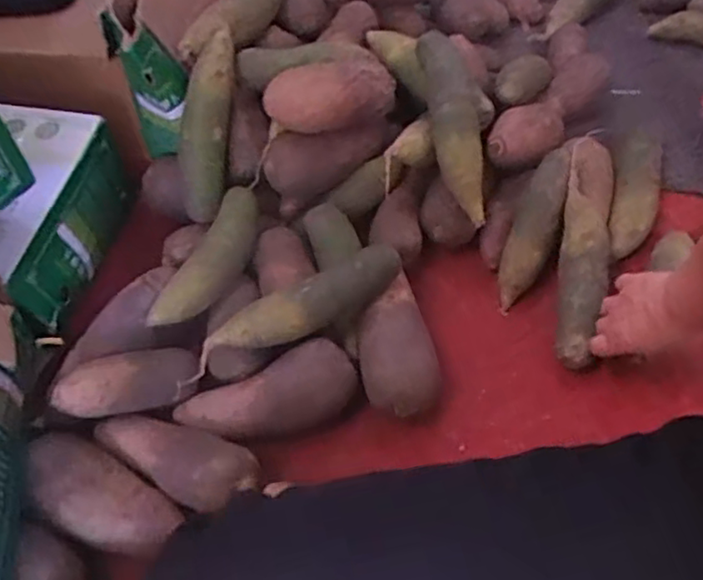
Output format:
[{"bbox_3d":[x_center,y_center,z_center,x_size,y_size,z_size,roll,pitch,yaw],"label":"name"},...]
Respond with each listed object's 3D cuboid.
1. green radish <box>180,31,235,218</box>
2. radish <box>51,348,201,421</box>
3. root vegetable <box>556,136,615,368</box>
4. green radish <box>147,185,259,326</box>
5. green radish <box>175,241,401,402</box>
[{"bbox_3d":[-0.169,-0.191,0.773,0.057,0.049,0.219,9,95,11],"label":"green radish"},{"bbox_3d":[-0.223,0.089,0.658,0.136,0.052,0.057,-9,47,-38],"label":"radish"},{"bbox_3d":[0.270,-0.056,0.745,0.065,0.071,0.292,8,54,10],"label":"root vegetable"},{"bbox_3d":[-0.149,-0.041,0.732,0.063,0.046,0.202,13,55,14],"label":"green radish"},{"bbox_3d":[-0.058,0.026,0.677,0.249,0.051,0.050,-23,54,-13],"label":"green radish"}]

